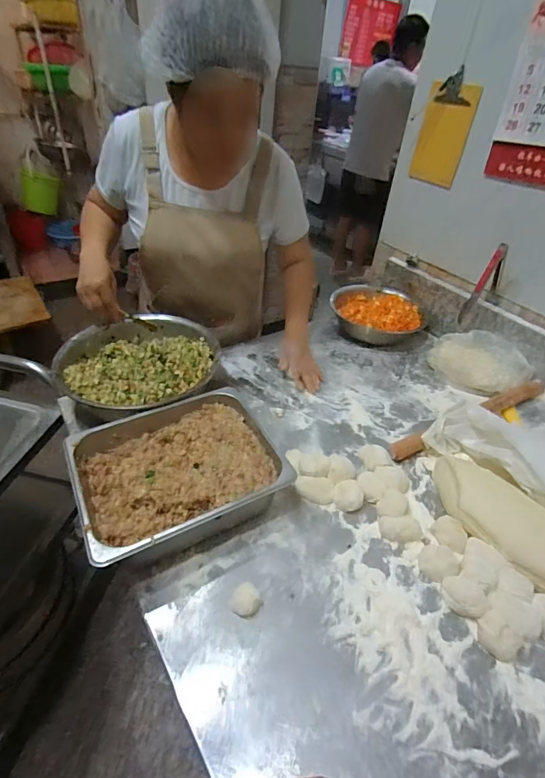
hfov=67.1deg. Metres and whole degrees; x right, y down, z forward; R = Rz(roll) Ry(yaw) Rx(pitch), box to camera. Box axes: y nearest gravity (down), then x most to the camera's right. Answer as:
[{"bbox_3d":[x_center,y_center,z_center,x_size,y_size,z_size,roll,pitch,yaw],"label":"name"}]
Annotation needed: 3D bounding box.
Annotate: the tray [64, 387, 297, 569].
[{"bbox_3d":[-0.164,0.141,0.725,0.326,0.100,0.275,-15,44,-23],"label":"tray"}]

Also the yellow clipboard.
[{"bbox_3d":[0.423,-0.633,1.017,0.012,0.223,0.136,-22,47,-30],"label":"yellow clipboard"}]

